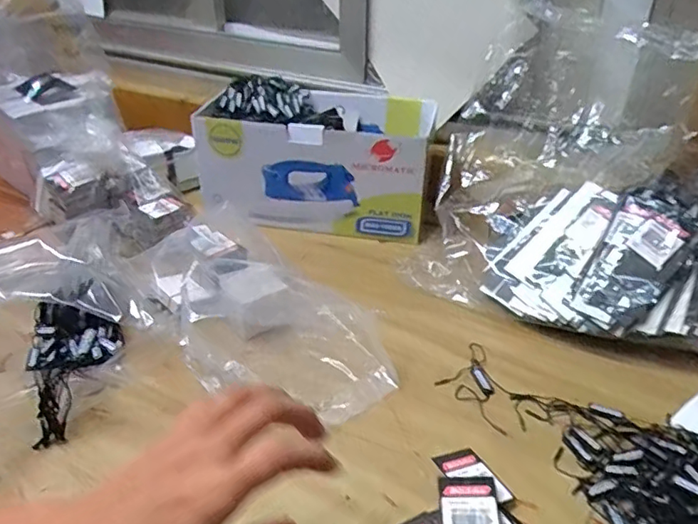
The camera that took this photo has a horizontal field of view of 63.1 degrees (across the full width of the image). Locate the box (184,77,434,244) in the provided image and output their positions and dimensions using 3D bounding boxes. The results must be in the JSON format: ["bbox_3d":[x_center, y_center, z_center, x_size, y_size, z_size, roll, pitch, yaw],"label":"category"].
[{"bbox_3d":[-0.034,-0.131,0.699,0.266,0.133,0.144,9,34,13],"label":"box"}]

